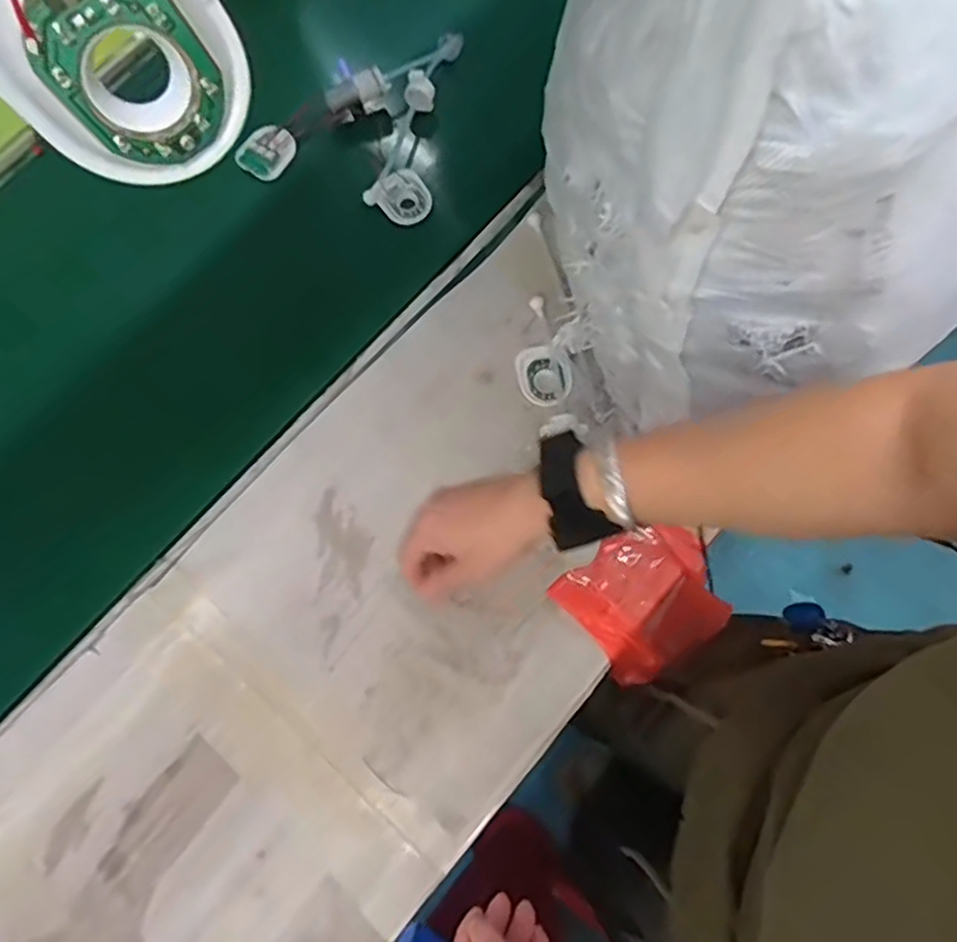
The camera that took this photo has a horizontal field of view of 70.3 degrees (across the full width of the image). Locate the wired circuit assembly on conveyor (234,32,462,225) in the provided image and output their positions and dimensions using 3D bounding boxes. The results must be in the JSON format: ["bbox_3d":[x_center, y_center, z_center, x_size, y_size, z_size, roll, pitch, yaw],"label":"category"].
[{"bbox_3d":[-0.118,-0.368,0.691,0.201,0.051,0.197,21,78,3],"label":"wired circuit assembly on conveyor"}]

